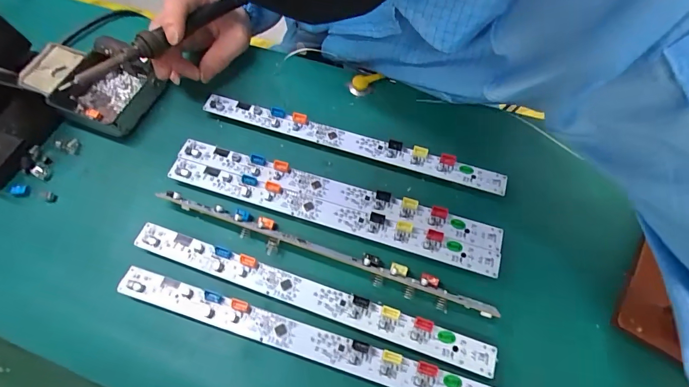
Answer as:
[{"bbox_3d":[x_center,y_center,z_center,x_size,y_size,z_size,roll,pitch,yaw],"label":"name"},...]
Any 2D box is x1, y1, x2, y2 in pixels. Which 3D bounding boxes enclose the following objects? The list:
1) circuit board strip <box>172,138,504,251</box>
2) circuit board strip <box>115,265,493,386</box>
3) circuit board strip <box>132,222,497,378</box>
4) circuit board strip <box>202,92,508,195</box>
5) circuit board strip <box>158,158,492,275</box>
[{"bbox_3d":[-0.011,-0.004,0.329,0.285,0.008,0.023,15,65,10],"label":"circuit board strip"},{"bbox_3d":[-0.034,0.104,0.275,0.285,0.006,0.022,15,65,10],"label":"circuit board strip"},{"bbox_3d":[-0.032,0.076,0.290,0.285,0.007,0.023,17,65,10],"label":"circuit board strip"},{"bbox_3d":[0.003,-0.050,0.354,0.284,0.013,0.022,17,65,10],"label":"circuit board strip"},{"bbox_3d":[-0.017,0.016,0.322,0.284,0.012,0.022,16,65,10],"label":"circuit board strip"}]

